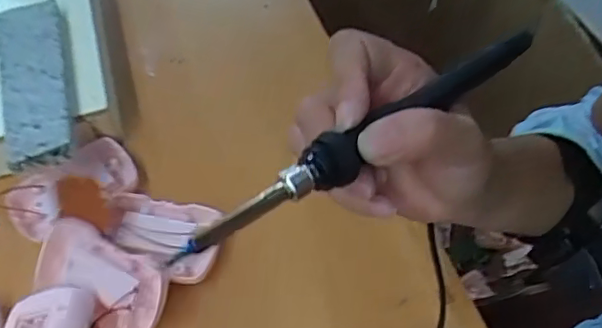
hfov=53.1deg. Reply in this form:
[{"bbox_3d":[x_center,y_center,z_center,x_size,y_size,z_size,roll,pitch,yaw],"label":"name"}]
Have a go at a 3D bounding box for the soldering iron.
[{"bbox_3d":[0.036,-0.017,0.261,0.205,0.015,0.017,-31,59,-25],"label":"soldering iron"}]

